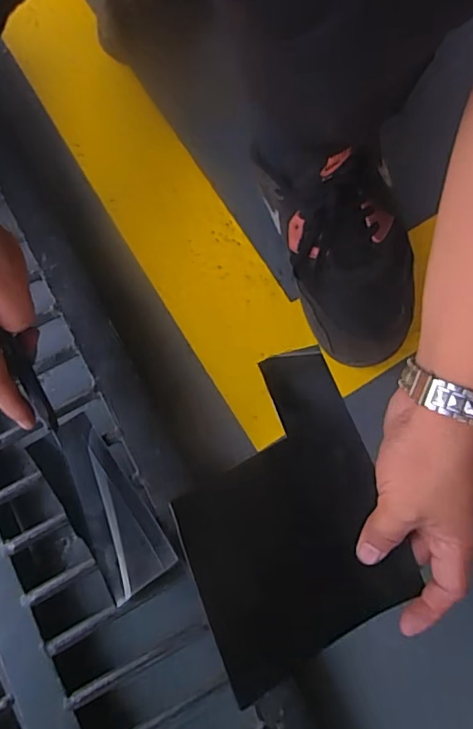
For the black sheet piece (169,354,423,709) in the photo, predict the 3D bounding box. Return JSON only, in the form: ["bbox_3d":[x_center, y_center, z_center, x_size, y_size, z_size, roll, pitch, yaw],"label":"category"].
[{"bbox_3d":[0.029,0.099,0.347,0.135,0.007,0.183,-21,85,-8],"label":"black sheet piece"}]

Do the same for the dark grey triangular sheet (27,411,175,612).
[{"bbox_3d":[-0.110,0.113,0.426,0.056,0.015,0.143,-35,79,-7],"label":"dark grey triangular sheet"}]

